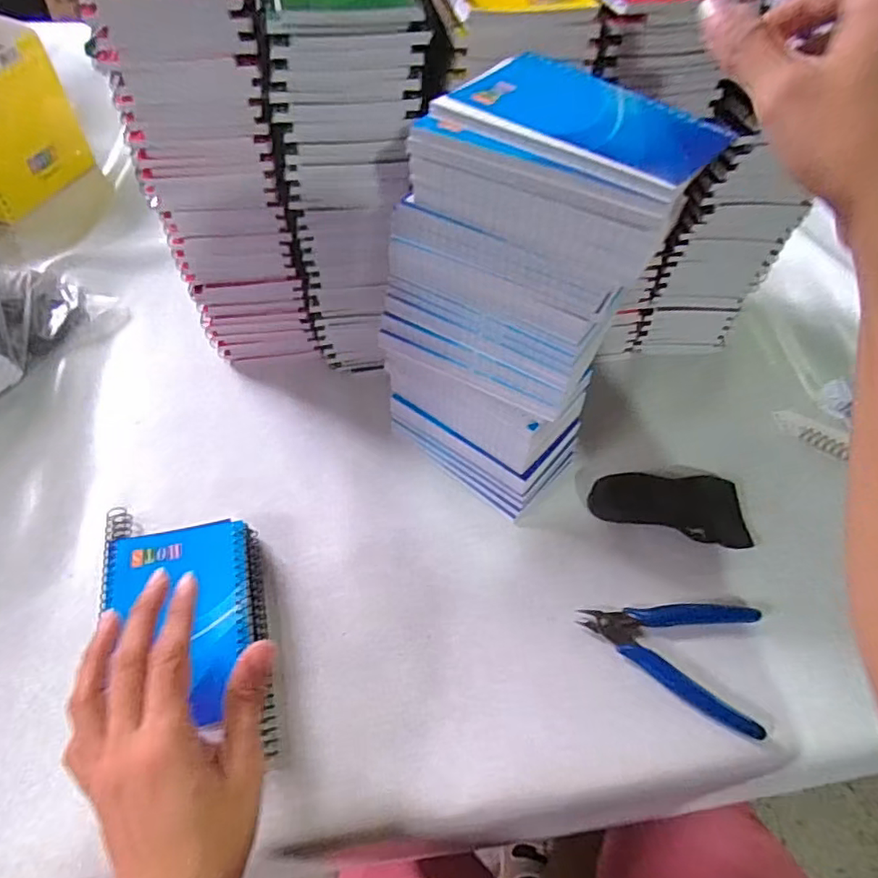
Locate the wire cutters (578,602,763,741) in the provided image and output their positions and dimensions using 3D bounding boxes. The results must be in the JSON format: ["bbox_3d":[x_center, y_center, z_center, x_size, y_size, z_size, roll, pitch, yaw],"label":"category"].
[{"bbox_3d":[0.165,0.130,0.390,0.117,0.009,0.082,31,57,19],"label":"wire cutters"}]

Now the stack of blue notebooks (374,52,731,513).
[{"bbox_3d":[0.052,-0.085,0.378,0.132,0.245,0.108,35,58,22],"label":"stack of blue notebooks"}]

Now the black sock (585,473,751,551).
[{"bbox_3d":[0.179,0.052,0.451,0.118,0.011,0.062,2,52,-2],"label":"black sock"}]

